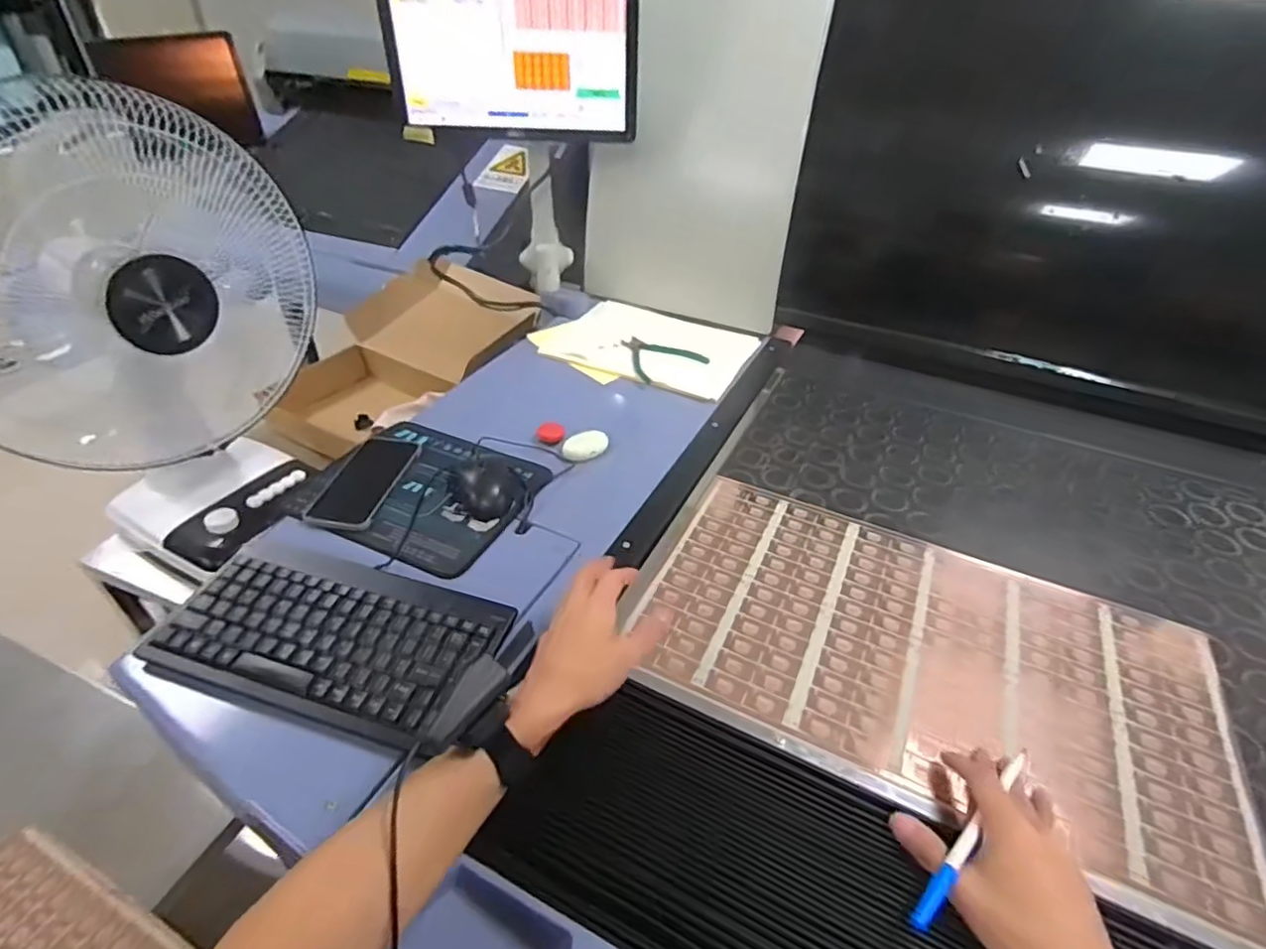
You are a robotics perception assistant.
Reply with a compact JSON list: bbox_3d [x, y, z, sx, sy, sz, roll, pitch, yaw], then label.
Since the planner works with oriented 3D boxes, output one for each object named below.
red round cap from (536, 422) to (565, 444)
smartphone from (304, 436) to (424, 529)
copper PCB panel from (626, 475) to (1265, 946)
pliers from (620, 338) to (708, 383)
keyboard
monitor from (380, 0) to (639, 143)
[{"bbox_3d":[-0.117,-0.060,0.888,0.039,0.015,0.039,2,38,-2],"label":"red round cap"},{"bbox_3d":[-0.320,0.006,0.747,0.076,0.008,0.165,7,38,5],"label":"smartphone"},{"bbox_3d":[0.272,0.161,0.598,0.501,0.008,0.294,18,41,19],"label":"copper PCB panel"},{"bbox_3d":[0.039,-0.196,1.023,0.130,0.007,0.127,-22,44,-28],"label":"pliers"},{"bbox_3d":[-0.266,0.143,0.567,0.282,0.030,0.153,12,39,11],"label":"keyboard"},{"bbox_3d":[-0.180,-0.663,0.907,0.372,0.291,0.056,2,38,-1],"label":"monitor"}]

